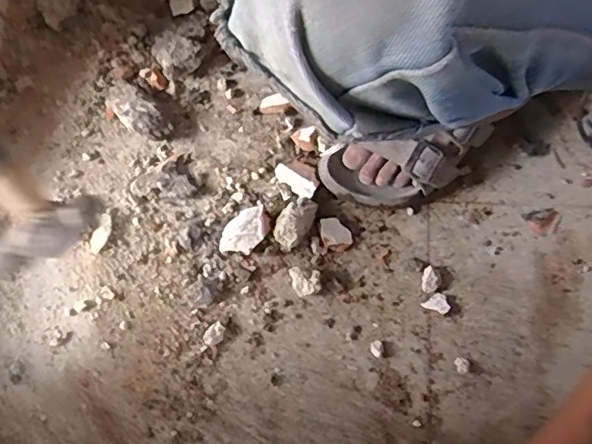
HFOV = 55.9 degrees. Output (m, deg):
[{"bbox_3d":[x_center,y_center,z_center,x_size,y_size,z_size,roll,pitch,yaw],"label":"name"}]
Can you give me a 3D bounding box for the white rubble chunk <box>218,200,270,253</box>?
[{"bbox_3d":[-0.054,0.010,0.598,0.037,0.016,0.061,44,80,8],"label":"white rubble chunk"}]

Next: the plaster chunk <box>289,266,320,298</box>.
[{"bbox_3d":[0.010,0.060,0.590,0.030,0.021,0.033,0,77,-1],"label":"plaster chunk"}]

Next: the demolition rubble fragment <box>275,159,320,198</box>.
[{"bbox_3d":[0.003,-0.050,0.611,0.052,0.011,0.032,33,81,22],"label":"demolition rubble fragment"}]

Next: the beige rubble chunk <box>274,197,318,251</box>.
[{"bbox_3d":[-0.001,0.000,0.596,0.034,0.023,0.057,38,79,7],"label":"beige rubble chunk"}]

